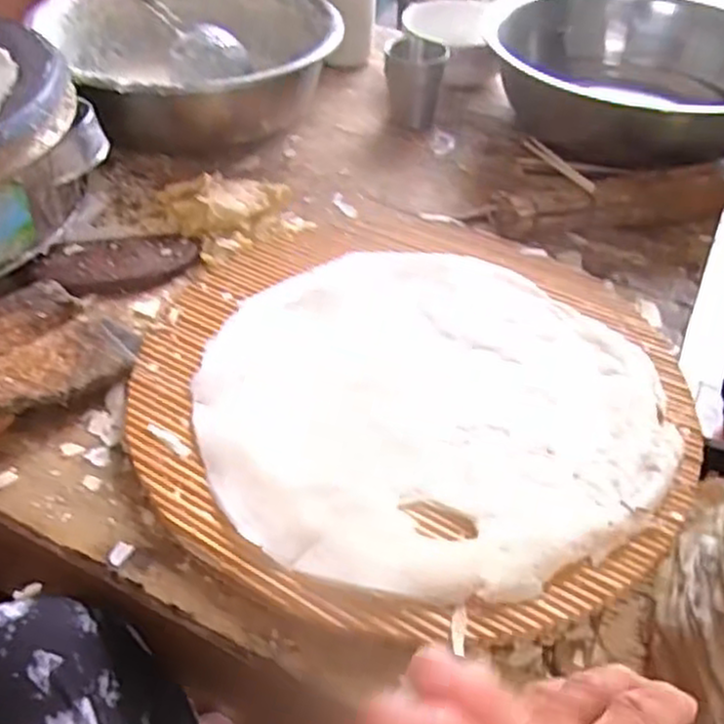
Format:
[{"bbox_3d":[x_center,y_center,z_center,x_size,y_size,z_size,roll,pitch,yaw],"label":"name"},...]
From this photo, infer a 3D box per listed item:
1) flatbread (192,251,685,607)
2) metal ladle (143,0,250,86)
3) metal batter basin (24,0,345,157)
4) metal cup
[{"bbox_3d":[0.047,0.022,0.551,0.328,0.015,0.328,0,44,0],"label":"flatbread"},{"bbox_3d":[-0.275,-0.470,0.929,0.087,0.037,0.362,-33,69,-30],"label":"metal ladle"},{"bbox_3d":[-0.206,-0.376,0.898,0.326,0.111,0.331,3,44,-3],"label":"metal batter basin"},{"bbox_3d":[0.065,-0.345,0.895,0.073,0.086,0.073,3,44,-3],"label":"metal cup"}]

